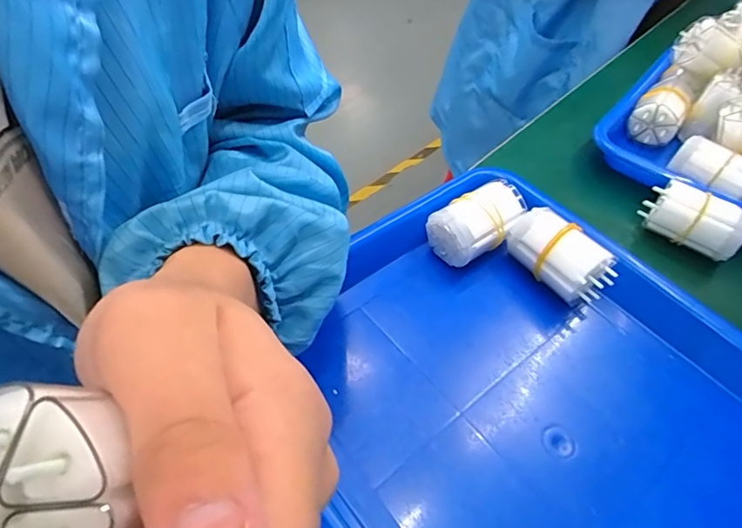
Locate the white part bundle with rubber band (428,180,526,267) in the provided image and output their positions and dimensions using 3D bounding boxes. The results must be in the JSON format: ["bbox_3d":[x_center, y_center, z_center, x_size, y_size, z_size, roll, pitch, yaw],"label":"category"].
[{"bbox_3d":[0.071,-0.025,0.329,0.059,0.042,0.039,-29,59,-25],"label":"white part bundle with rubber band"}]

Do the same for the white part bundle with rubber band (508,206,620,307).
[{"bbox_3d":[0.121,-0.003,0.315,0.031,0.039,0.063,-29,60,-25],"label":"white part bundle with rubber band"}]

